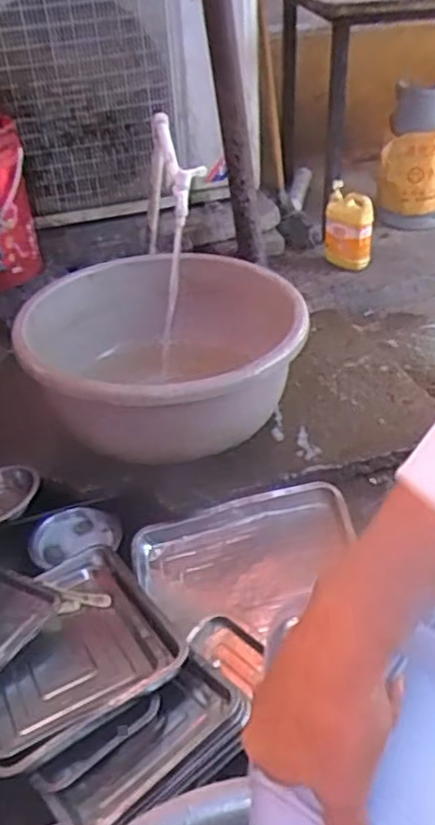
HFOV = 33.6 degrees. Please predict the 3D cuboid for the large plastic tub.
[{"bbox_3d":[-0.121,-0.111,1.451,0.545,0.245,0.539,1,37,-1],"label":"large plastic tub"}]

